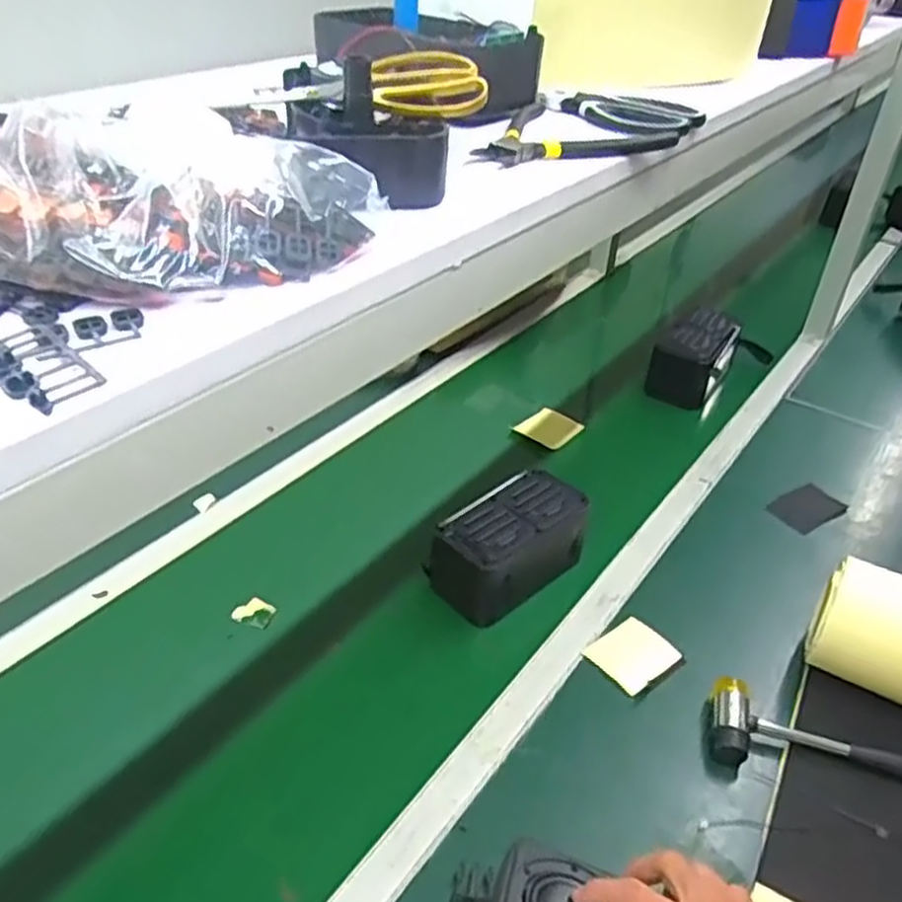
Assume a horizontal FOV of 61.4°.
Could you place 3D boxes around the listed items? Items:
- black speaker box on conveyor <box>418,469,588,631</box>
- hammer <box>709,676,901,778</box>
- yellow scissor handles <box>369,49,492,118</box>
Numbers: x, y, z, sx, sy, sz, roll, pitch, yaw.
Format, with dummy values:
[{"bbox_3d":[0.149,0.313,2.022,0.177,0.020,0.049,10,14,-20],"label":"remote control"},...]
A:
[{"bbox_3d":[0.070,0.104,0.852,0.173,0.099,0.099,-27,45,-34],"label":"black speaker box on conveyor"},{"bbox_3d":[0.366,0.275,0.689,0.250,0.033,0.077,12,37,12],"label":"hammer"},{"bbox_3d":[-0.013,-0.218,0.450,0.066,0.022,0.076,-1,37,-5],"label":"yellow scissor handles"}]

